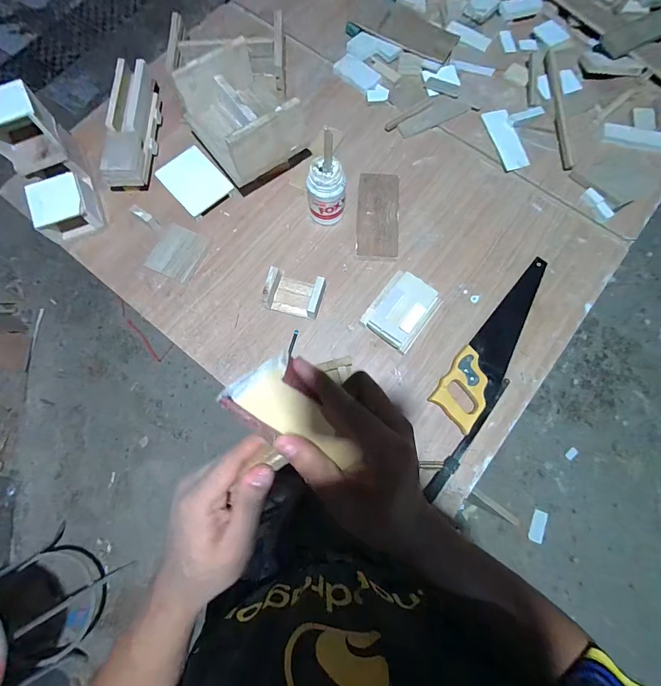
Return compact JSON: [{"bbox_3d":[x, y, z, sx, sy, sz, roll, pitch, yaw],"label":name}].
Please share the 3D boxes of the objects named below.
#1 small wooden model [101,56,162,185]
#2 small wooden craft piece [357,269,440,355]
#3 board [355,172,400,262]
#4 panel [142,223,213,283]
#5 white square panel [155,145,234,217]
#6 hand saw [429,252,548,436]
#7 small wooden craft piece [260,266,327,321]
[{"bbox_3d":[-0.454,-0.491,0.806,0.087,0.065,0.304,0,76,0],"label":"small wooden model"},{"bbox_3d":[0.145,-0.068,0.719,0.115,0.049,0.147,35,78,8],"label":"small wooden craft piece"},{"bbox_3d":[0.106,-0.282,0.784,0.091,0.019,0.209,4,76,0],"label":"board"},{"bbox_3d":[-0.332,-0.195,0.765,0.108,0.017,0.110,25,77,5],"label":"panel"},{"bbox_3d":[-0.306,-0.365,0.795,0.116,0.016,0.139,-41,80,-10],"label":"white square panel"},{"bbox_3d":[0.349,-0.010,0.715,0.096,0.029,0.400,38,79,8],"label":"hand saw"},{"bbox_3d":[-0.074,-0.103,0.730,0.121,0.054,0.085,18,77,4],"label":"small wooden craft piece"}]

